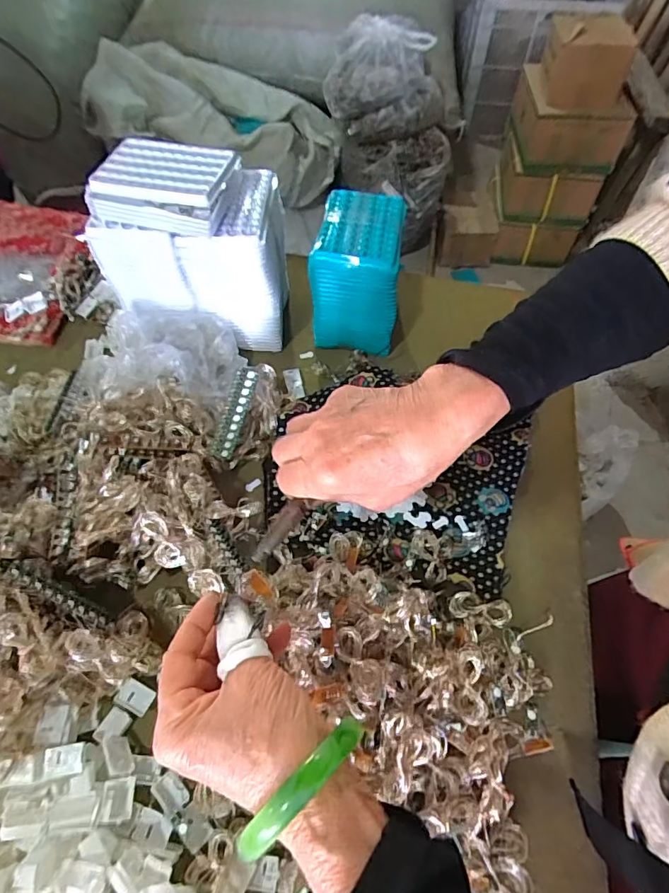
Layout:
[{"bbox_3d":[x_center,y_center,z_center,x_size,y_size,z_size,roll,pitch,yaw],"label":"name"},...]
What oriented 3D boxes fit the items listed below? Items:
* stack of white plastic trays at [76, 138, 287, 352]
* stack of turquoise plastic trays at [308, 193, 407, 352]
[{"bbox_3d":[-0.157,-0.223,0.543,0.191,0.177,0.113,1,56,-5],"label":"stack of white plastic trays"},{"bbox_3d":[0.031,-0.204,0.582,0.106,0.138,0.132,12,56,3],"label":"stack of turquoise plastic trays"}]

